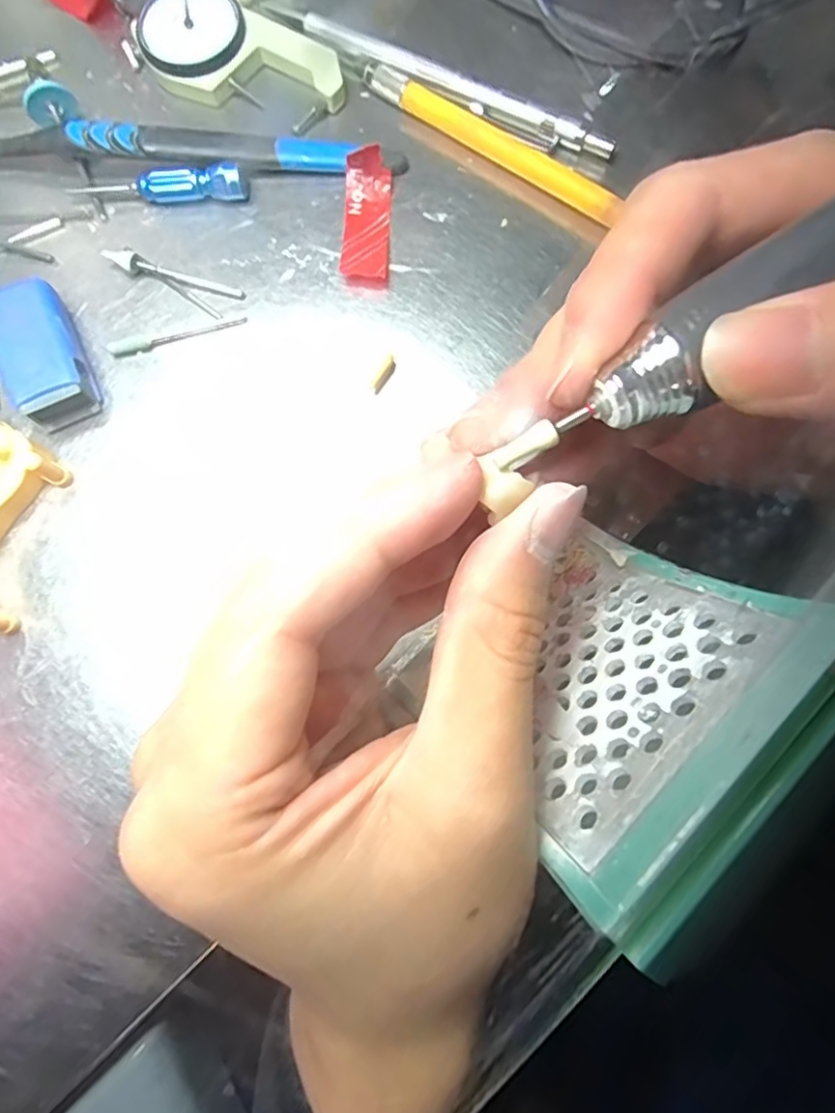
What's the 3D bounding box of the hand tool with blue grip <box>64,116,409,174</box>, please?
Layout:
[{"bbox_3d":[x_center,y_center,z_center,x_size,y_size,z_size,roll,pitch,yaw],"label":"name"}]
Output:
[{"bbox_3d":[-0.061,-0.140,0.208,0.111,0.014,0.012,3,79,2],"label":"hand tool with blue grip"}]

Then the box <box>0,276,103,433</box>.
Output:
[{"bbox_3d":[-0.119,-0.064,0.193,0.023,0.017,0.046,-25,79,-3],"label":"box"}]

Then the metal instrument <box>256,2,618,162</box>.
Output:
[{"bbox_3d":[0.005,-0.170,0.215,0.139,0.006,0.008,28,81,6],"label":"metal instrument"}]

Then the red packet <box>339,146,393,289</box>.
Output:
[{"bbox_3d":[-0.017,-0.113,0.204,0.016,0.010,0.047,2,79,2],"label":"red packet"}]

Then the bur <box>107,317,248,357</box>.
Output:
[{"bbox_3d":[-0.080,-0.074,0.200,0.045,0.004,0.005,-13,79,-1],"label":"bur"}]

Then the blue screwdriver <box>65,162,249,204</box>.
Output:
[{"bbox_3d":[-0.090,-0.128,0.208,0.062,0.010,0.009,-2,79,1],"label":"blue screwdriver"}]

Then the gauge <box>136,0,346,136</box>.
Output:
[{"bbox_3d":[-0.064,-0.179,0.217,0.074,0.012,0.039,27,81,6],"label":"gauge"}]

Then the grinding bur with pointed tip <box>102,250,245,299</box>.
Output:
[{"bbox_3d":[-0.082,-0.096,0.203,0.047,0.006,0.006,13,80,4],"label":"grinding bur with pointed tip"}]

